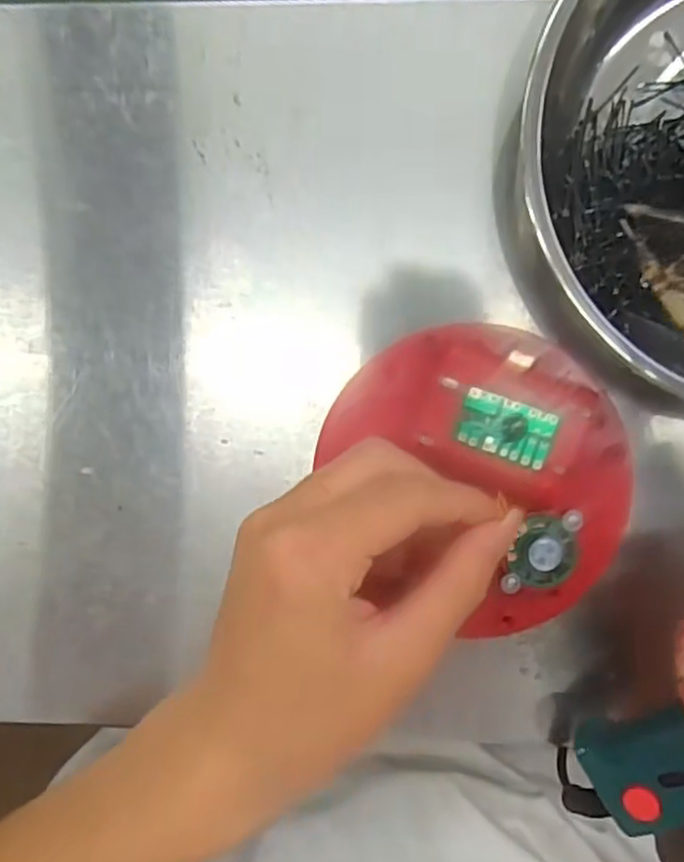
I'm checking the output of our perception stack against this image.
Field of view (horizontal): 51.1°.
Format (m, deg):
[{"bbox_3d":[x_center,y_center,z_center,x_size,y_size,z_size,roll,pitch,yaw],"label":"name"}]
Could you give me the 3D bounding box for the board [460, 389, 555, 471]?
[{"bbox_3d":[0.062,-0.001,0.269,0.034,0.004,0.022,20,94,2],"label":"board"}]

